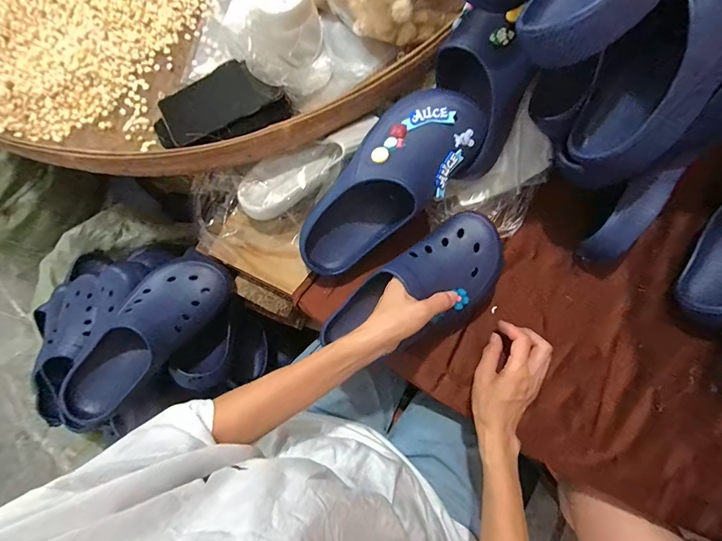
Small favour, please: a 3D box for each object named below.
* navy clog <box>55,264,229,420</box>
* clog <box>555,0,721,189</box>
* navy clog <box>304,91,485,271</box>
[{"bbox_3d":[-0.299,0.087,0.528,0.110,0.078,0.263,42,85,12],"label":"navy clog"},{"bbox_3d":[0.313,-0.216,0.362,0.101,0.076,0.300,41,120,10],"label":"clog"},{"bbox_3d":[0.027,-0.109,0.493,0.283,0.087,0.119,-45,79,14],"label":"navy clog"}]

